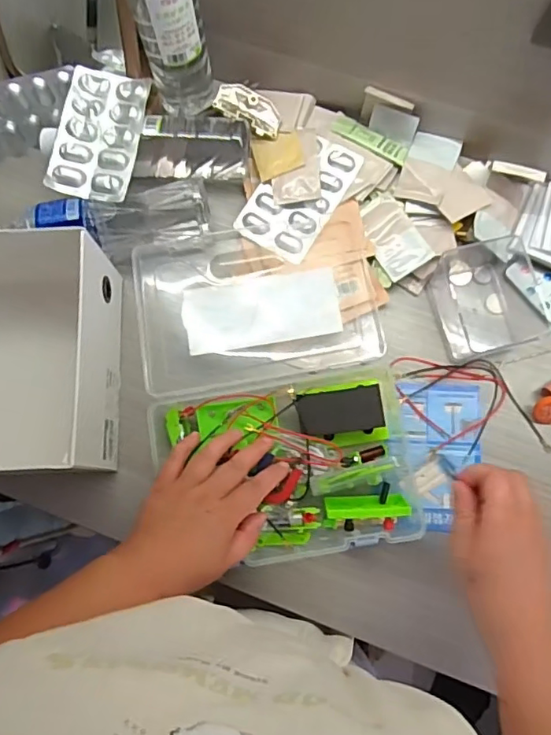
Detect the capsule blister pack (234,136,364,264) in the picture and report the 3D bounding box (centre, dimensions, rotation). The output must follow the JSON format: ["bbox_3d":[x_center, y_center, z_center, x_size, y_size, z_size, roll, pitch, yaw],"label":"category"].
[{"bbox_3d":[0.024,-0.180,0.575,0.081,0.005,0.134,32,85,7],"label":"capsule blister pack"}]

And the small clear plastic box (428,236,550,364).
[{"bbox_3d":[0.215,-0.071,0.553,0.107,0.032,0.107,-13,78,-2],"label":"small clear plastic box"}]

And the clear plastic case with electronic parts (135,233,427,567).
[{"bbox_3d":[-0.002,0.014,0.529,0.232,0.037,0.316,-9,78,-1],"label":"clear plastic case with electronic parts"}]

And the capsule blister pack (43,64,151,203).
[{"bbox_3d":[-0.175,-0.234,0.551,0.080,0.013,0.137,9,78,3],"label":"capsule blister pack"}]

